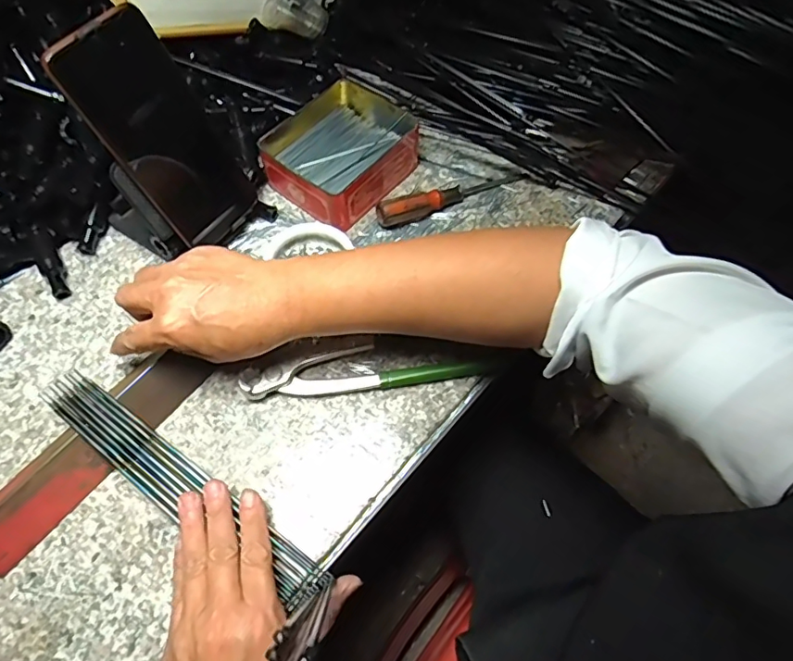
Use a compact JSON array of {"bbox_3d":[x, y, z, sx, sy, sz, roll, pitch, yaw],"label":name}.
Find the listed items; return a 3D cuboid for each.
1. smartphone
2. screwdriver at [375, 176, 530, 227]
[{"bbox_3d":[-0.170,-0.142,0.395,0.013,0.164,0.077,17,61,35],"label":"smartphone"},{"bbox_3d":[0.051,-0.127,0.477,0.146,0.026,0.019,-23,64,-12],"label":"screwdriver"}]

